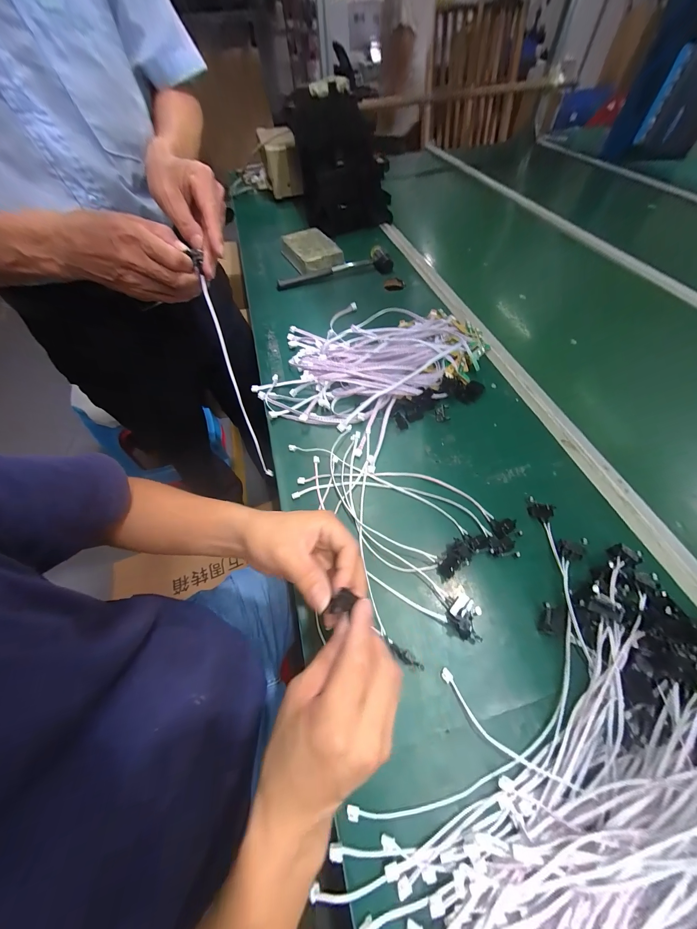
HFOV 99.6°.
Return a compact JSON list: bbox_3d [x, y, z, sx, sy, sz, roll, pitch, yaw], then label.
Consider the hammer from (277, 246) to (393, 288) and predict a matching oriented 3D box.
[{"bbox_3d":[-0.032,-0.458,0.684,0.270,0.032,0.072,-10,58,-3],"label":"hammer"}]

